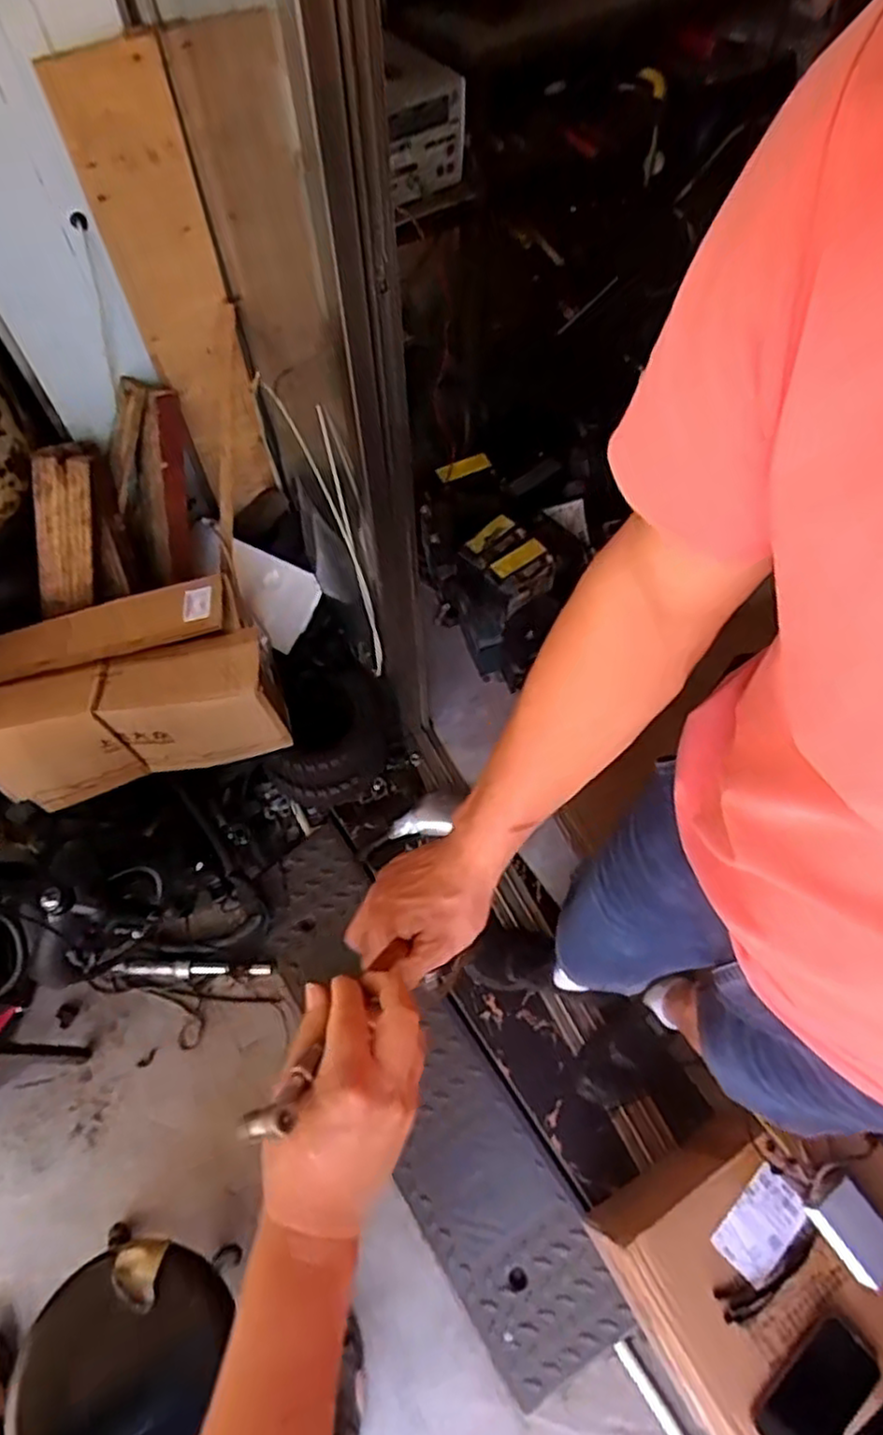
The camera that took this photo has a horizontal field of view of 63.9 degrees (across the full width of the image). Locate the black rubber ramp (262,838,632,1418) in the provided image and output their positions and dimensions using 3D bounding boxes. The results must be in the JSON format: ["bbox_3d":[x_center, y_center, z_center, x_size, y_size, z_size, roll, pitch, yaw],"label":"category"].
[{"bbox_3d":[-0.048,0.642,1.288,0.247,0.058,0.974,-31,65,-15],"label":"black rubber ramp"}]

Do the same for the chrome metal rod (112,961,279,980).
[{"bbox_3d":[-0.487,0.496,1.394,0.304,0.037,0.032,0,61,1],"label":"chrome metal rod"}]

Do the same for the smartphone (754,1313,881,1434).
[{"bbox_3d":[0.454,0.815,0.855,0.165,0.016,0.077,-38,61,-17],"label":"smartphone"}]

